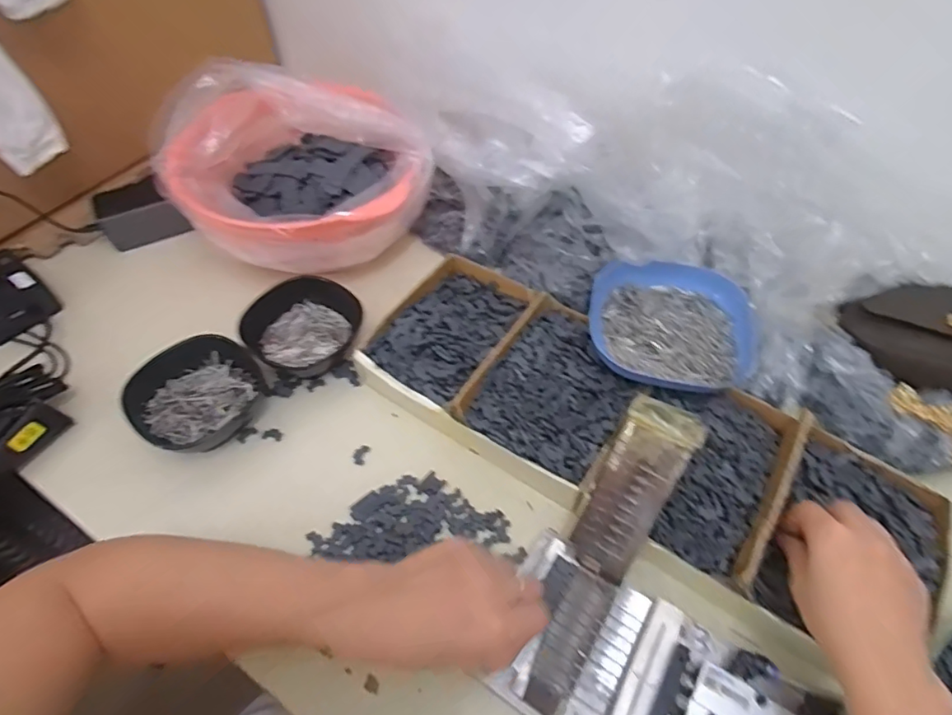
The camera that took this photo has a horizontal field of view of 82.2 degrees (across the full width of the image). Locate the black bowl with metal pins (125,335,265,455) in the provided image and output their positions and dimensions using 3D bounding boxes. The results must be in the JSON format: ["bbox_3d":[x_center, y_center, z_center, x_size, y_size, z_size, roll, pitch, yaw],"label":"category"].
[{"bbox_3d":[-0.246,0.038,0.491,0.106,0.040,0.104,1,53,-1],"label":"black bowl with metal pins"}]

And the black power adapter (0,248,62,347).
[{"bbox_3d":[-0.477,-0.063,0.548,0.070,0.054,0.070,32,59,21],"label":"black power adapter"}]

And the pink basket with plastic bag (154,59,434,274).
[{"bbox_3d":[-0.189,-0.196,0.585,0.245,0.117,0.241,-27,58,-20],"label":"pink basket with plastic bag"}]

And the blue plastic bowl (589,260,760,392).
[{"bbox_3d":[0.180,-0.030,0.504,0.144,0.033,0.134,1,53,-1],"label":"blue plastic bowl"}]

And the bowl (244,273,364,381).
[{"bbox_3d":[-0.165,-0.025,0.537,0.108,0.046,0.109,1,53,-1],"label":"bowl"}]

